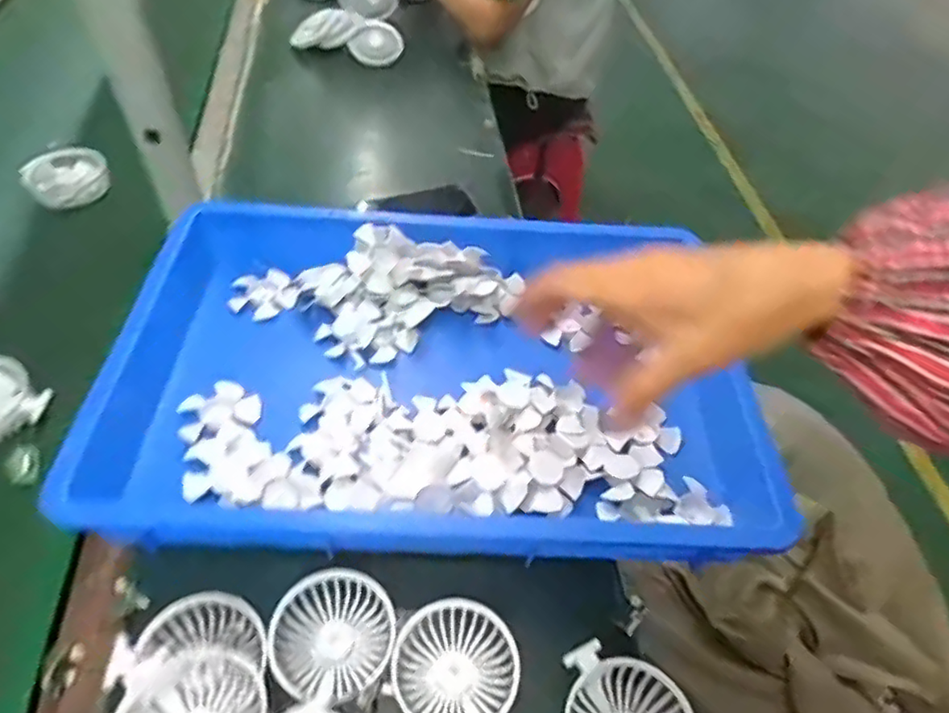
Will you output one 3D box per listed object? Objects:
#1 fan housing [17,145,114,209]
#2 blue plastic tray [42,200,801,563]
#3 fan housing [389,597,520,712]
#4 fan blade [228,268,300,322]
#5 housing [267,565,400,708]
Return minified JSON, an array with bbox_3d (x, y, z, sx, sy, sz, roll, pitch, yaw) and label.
[{"bbox_3d":[-0.516,-0.227,0.810,0.093,0.028,0.089,2,51,-2],"label":"fan housing"},{"bbox_3d":[-0.036,0.010,0.621,0.560,0.094,0.370,3,51,-2],"label":"blue plastic tray"},{"bbox_3d":[-0.014,0.231,0.473,0.090,0.027,0.088,36,58,23],"label":"fan housing"},{"bbox_3d":[-0.234,-0.067,0.710,0.072,0.012,0.067,2,51,-2],"label":"fan blade"},{"bbox_3d":[-0.107,0.209,0.482,0.087,0.030,0.089,2,51,-2],"label":"housing"}]

